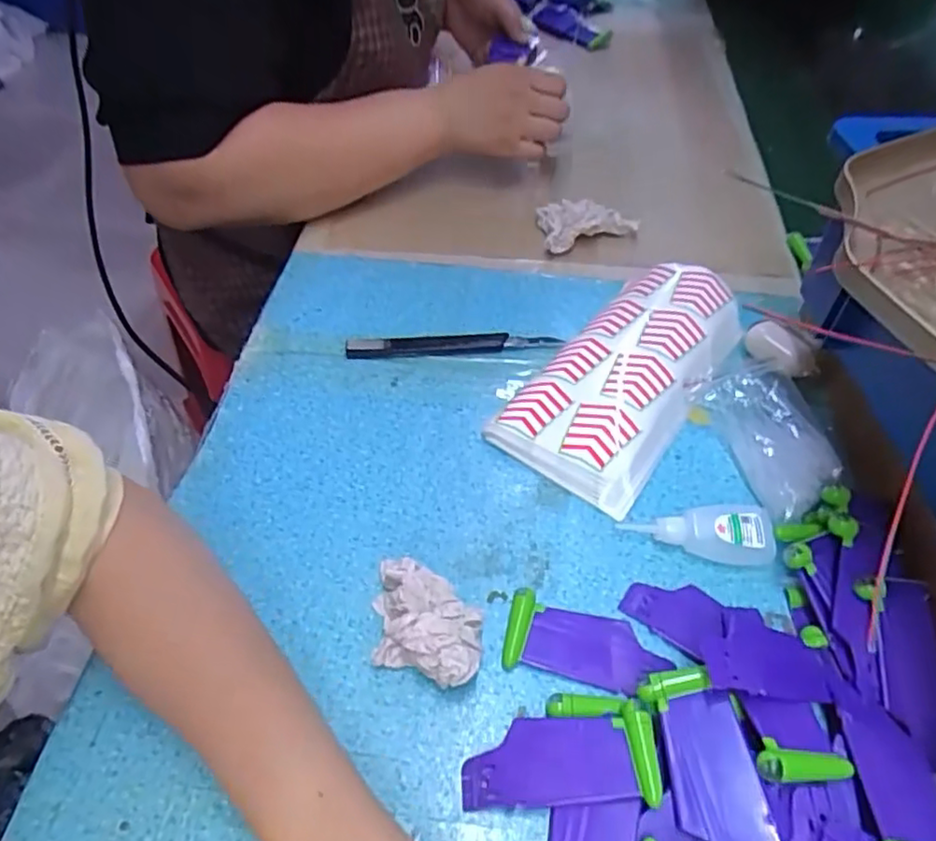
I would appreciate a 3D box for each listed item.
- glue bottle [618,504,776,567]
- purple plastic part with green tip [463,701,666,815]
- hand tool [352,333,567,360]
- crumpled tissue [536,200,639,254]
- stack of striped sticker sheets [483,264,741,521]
[{"bbox_3d":[0.136,0.066,0.383,0.084,0.024,0.029,6,50,3],"label":"glue bottle"},{"bbox_3d":[0.041,0.159,0.299,0.090,0.007,0.039,-13,50,7],"label":"purple plastic part with green tip"},{"bbox_3d":[-0.010,-0.058,0.488,0.160,0.010,0.014,-3,50,-4],"label":"hand tool"},{"bbox_3d":[0.111,-0.175,0.578,0.093,0.028,0.055,-5,50,-6],"label":"crumpled tissue"},{"bbox_3d":[0.118,-0.039,0.464,0.106,0.032,0.215,30,55,22],"label":"stack of striped sticker sheets"}]

